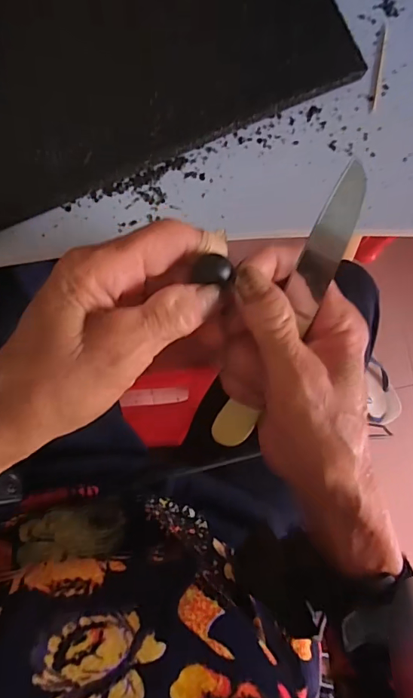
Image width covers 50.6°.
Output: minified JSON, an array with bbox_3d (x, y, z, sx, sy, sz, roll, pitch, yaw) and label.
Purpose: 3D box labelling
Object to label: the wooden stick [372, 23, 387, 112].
[{"bbox_3d":[0.112,-0.182,0.281,0.004,0.004,0.058,10,88,-7],"label":"wooden stick"}]

